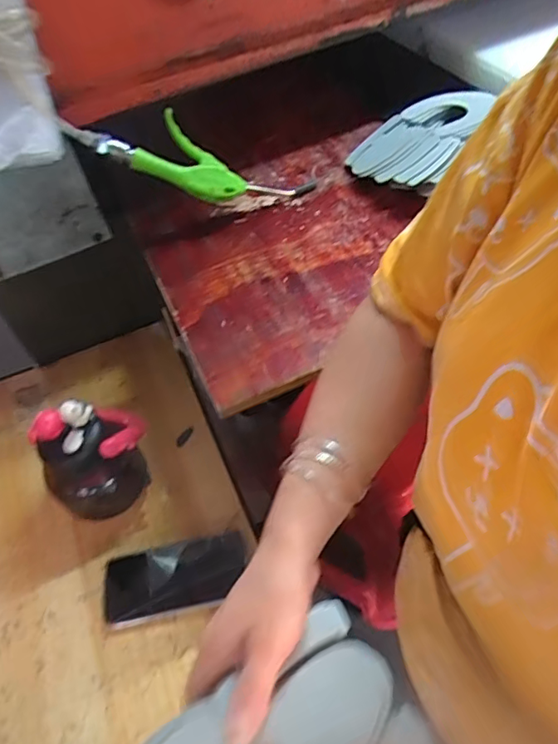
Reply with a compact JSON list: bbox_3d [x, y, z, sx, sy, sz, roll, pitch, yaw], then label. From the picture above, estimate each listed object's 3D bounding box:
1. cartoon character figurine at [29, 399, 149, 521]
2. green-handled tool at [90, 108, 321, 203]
[{"bbox_3d":[-0.217,0.082,0.615,0.116,0.147,0.113,-24,51,-11],"label":"cartoon character figurine"},{"bbox_3d":[-0.078,-0.245,0.627,0.259,0.061,0.067,5,45,-26],"label":"green-handled tool"}]

